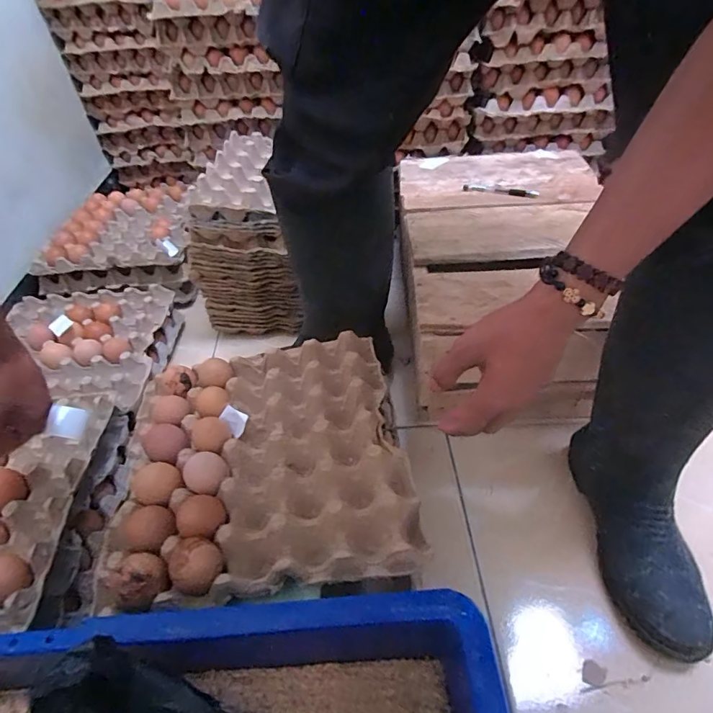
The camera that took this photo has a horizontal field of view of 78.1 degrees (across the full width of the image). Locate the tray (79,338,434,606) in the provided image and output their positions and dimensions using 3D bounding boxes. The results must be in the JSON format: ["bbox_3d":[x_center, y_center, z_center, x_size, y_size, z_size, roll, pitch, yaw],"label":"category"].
[{"bbox_3d":[-0.105,0.095,0.468,0.299,0.056,0.294,-8,45,-2],"label":"tray"}]

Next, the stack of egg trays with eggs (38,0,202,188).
[{"bbox_3d":[-0.568,-0.765,1.197,0.307,0.494,0.256,-5,45,1],"label":"stack of egg trays with eggs"}]

